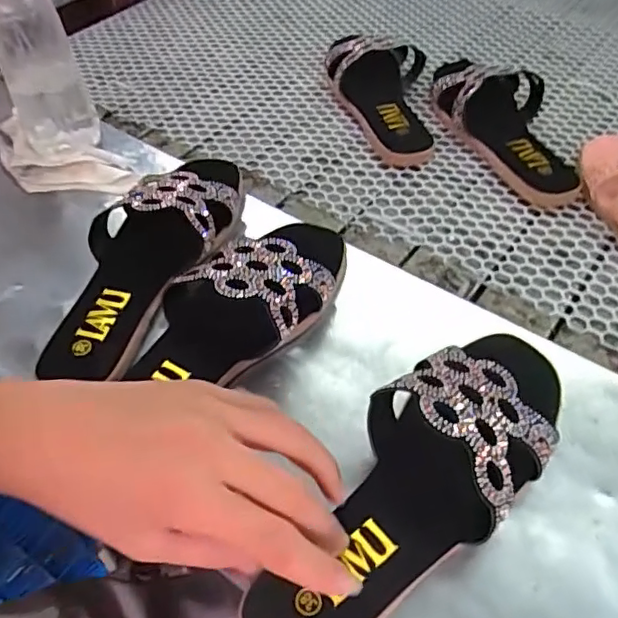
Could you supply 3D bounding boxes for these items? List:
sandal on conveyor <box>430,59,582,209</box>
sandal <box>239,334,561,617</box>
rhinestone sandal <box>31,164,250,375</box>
[{"bbox_3d":[0.200,-0.199,0.580,0.102,0.057,0.232,-19,52,-13],"label":"sandal on conveyor"},{"bbox_3d":[0.063,0.090,0.312,0.077,0.065,0.235,34,67,30],"label":"sandal"},{"bbox_3d":[-0.121,-0.047,0.434,0.091,0.051,0.225,12,52,12],"label":"rhinestone sandal"}]

